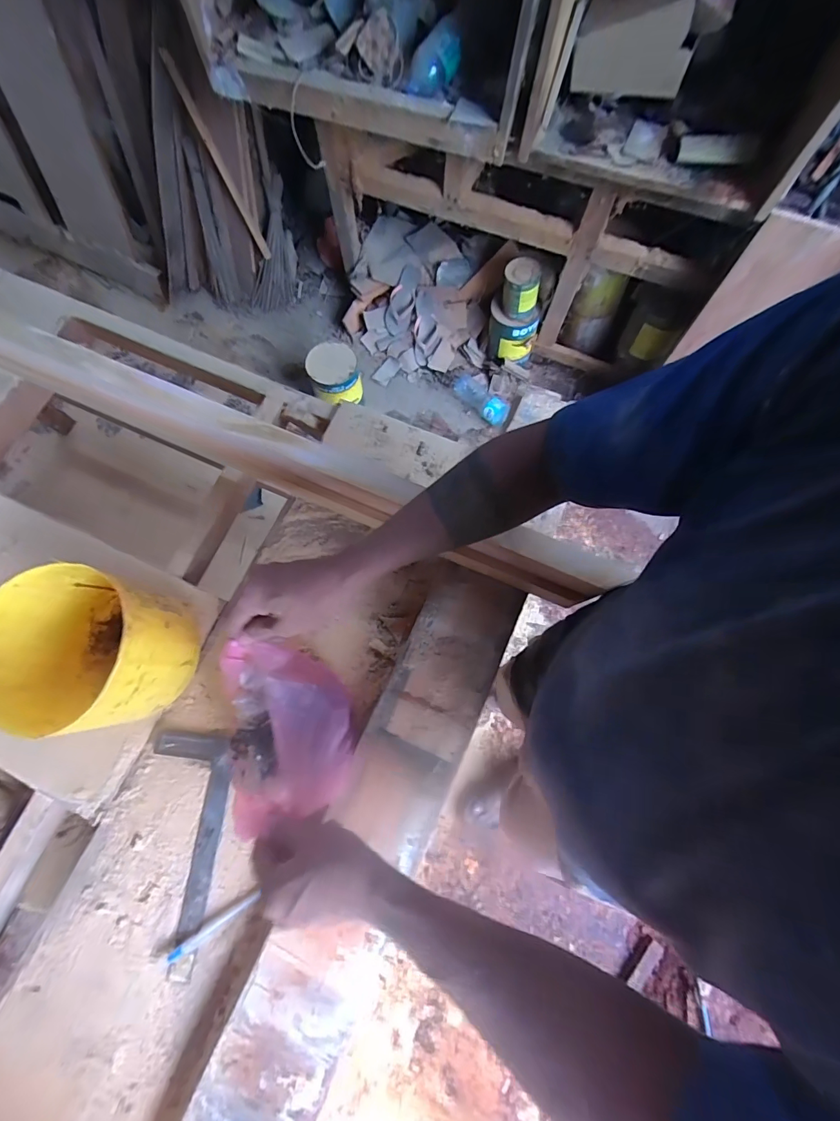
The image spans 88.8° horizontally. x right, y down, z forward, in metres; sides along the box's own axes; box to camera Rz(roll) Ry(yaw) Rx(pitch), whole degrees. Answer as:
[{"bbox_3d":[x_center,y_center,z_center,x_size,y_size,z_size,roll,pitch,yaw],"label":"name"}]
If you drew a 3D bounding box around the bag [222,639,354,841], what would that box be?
[{"bbox_3d":[-0.141,0.176,0.452,0.117,0.099,0.167,-2,74,0],"label":"bag"}]

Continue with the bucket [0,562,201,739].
[{"bbox_3d":[-0.359,0.100,0.477,0.162,0.120,0.155,0,74,1],"label":"bucket"}]

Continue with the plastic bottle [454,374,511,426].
[{"bbox_3d":[0.213,-0.566,1.498,0.090,0.084,0.250,-33,60,-8],"label":"plastic bottle"}]

